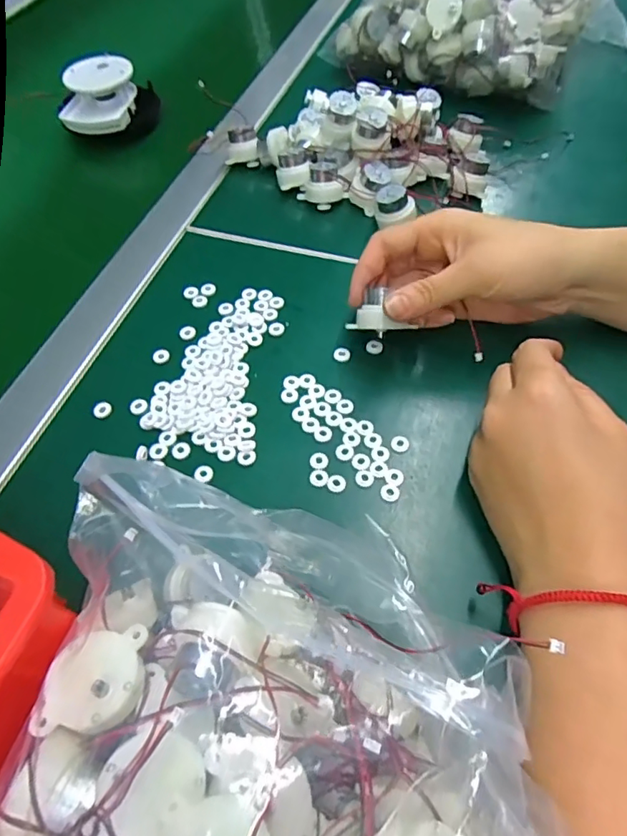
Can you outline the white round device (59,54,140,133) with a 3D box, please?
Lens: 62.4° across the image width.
[{"bbox_3d":[-0.205,-0.308,0.493,0.065,0.035,0.073,-6,57,-2],"label":"white round device"}]

